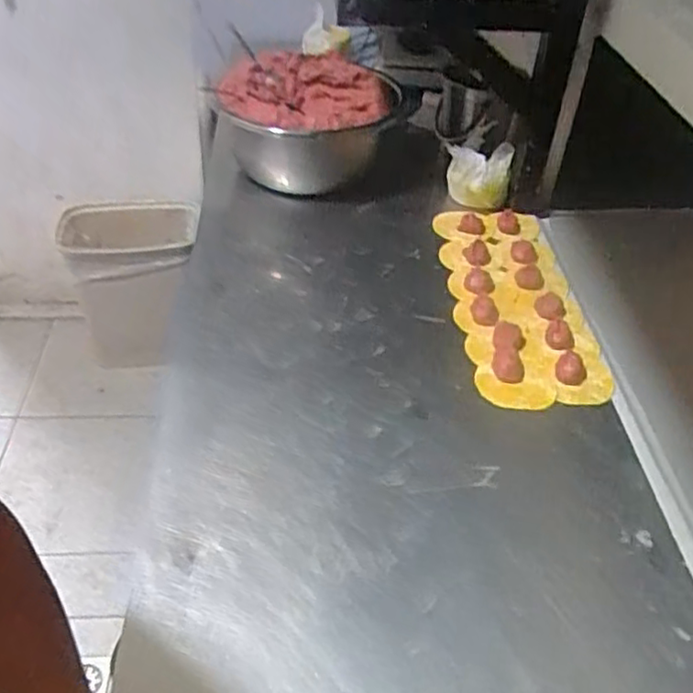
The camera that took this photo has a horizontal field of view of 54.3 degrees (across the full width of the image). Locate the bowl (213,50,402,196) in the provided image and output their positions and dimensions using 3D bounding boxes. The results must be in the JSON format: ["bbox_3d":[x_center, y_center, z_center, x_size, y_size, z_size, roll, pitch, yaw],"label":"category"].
[{"bbox_3d":[-0.058,-0.336,1.034,0.253,0.144,0.237,12,42,8],"label":"bowl"}]

